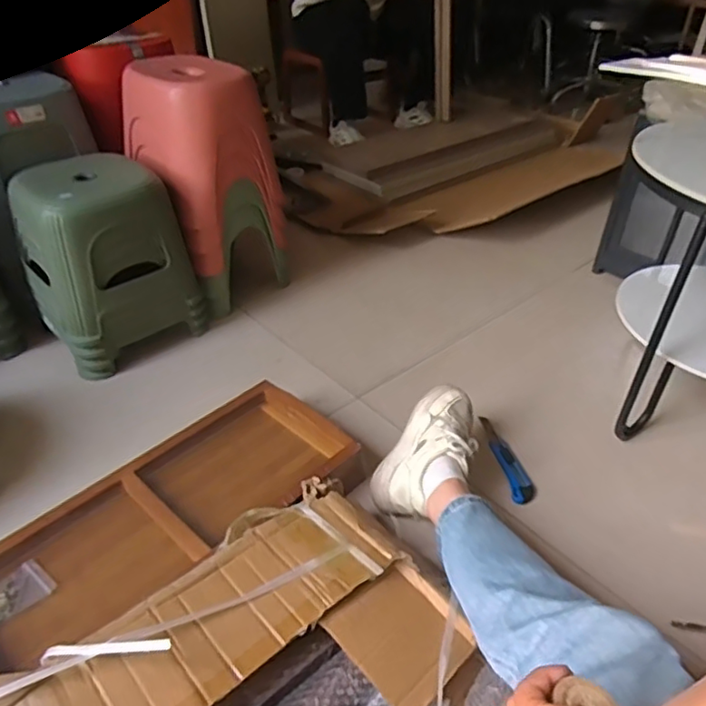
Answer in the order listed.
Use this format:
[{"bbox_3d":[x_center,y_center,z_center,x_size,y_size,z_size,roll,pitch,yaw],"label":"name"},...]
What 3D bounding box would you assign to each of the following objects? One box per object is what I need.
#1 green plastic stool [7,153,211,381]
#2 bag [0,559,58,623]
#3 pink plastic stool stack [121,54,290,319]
[{"bbox_3d":[-0.505,-0.187,1.224,0.287,0.362,0.242,-31,48,-34],"label":"green plastic stool"},{"bbox_3d":[-0.445,0.315,0.765,0.061,0.019,0.096,25,44,28],"label":"bag"},{"bbox_3d":[-0.331,-0.397,1.358,0.248,0.482,0.250,31,47,33],"label":"pink plastic stool stack"}]

